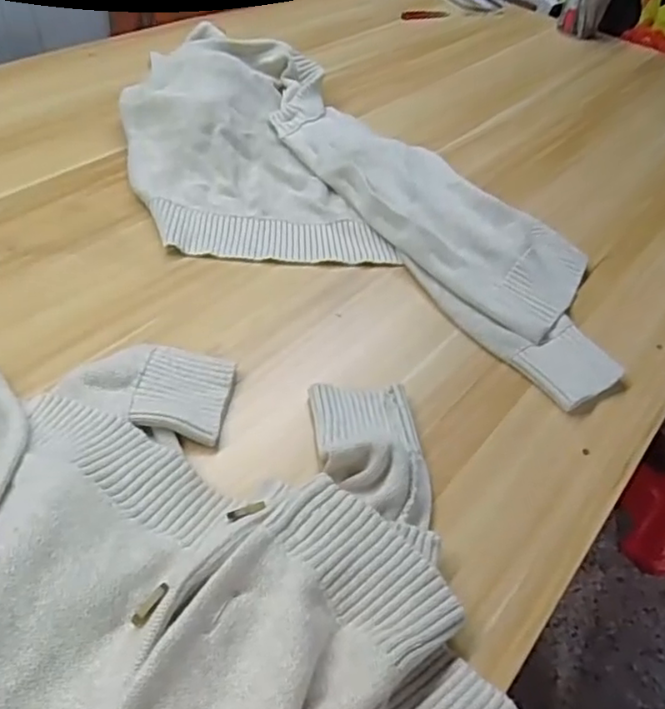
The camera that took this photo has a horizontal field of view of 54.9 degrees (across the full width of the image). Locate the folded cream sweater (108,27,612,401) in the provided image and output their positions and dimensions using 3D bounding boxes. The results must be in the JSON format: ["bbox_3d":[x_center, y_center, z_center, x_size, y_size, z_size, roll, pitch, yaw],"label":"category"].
[{"bbox_3d":[0.035,-0.212,0.751,0.651,0.088,0.409,21,47,16],"label":"folded cream sweater"}]

